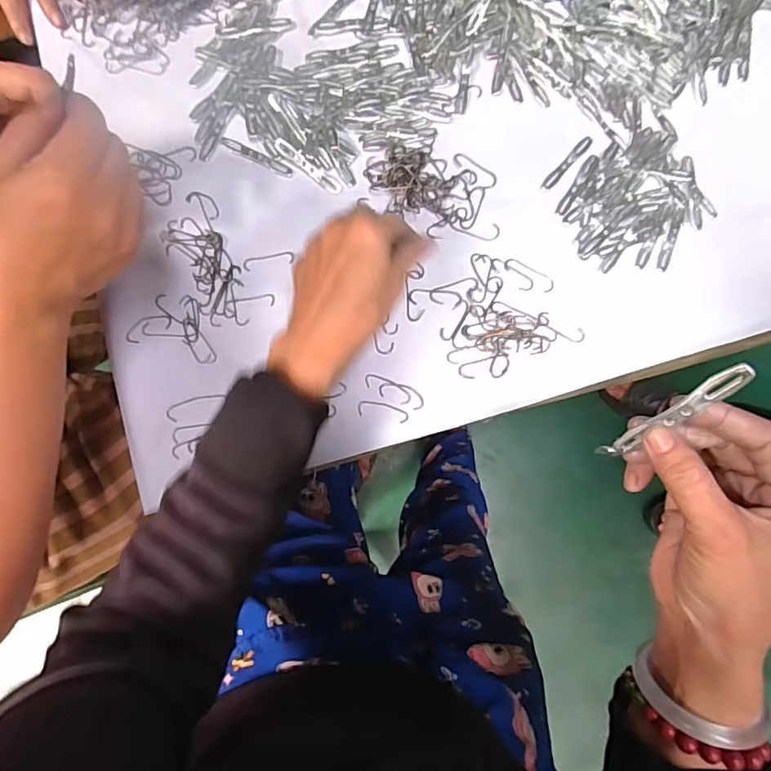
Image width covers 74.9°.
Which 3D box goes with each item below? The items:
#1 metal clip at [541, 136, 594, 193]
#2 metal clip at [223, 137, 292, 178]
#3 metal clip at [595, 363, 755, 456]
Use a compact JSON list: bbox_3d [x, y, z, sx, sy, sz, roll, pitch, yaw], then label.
[{"bbox_3d":[0.167,-0.204,0.461,0.010,0.004,0.069,42,82,3],"label":"metal clip"},{"bbox_3d":[-0.114,-0.203,0.447,0.069,0.004,0.011,27,81,1],"label":"metal clip"},{"bbox_3d":[0.134,0.015,0.238,0.010,0.079,0.004,46,41,3],"label":"metal clip"}]

